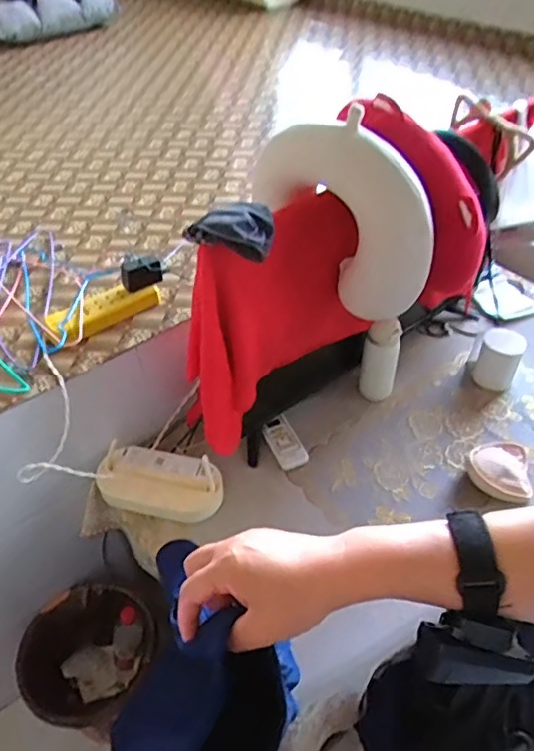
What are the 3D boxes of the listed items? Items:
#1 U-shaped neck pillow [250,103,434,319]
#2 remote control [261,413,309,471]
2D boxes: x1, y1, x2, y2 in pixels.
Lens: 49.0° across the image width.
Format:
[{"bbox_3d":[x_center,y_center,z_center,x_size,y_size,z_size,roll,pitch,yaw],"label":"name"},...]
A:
[{"bbox_3d":[0.125,-0.237,0.951,0.298,0.338,0.079,27,52,27],"label":"U-shaped neck pillow"},{"bbox_3d":[0.032,0.126,1.107,0.054,0.027,0.112,-21,47,-17],"label":"remote control"}]

